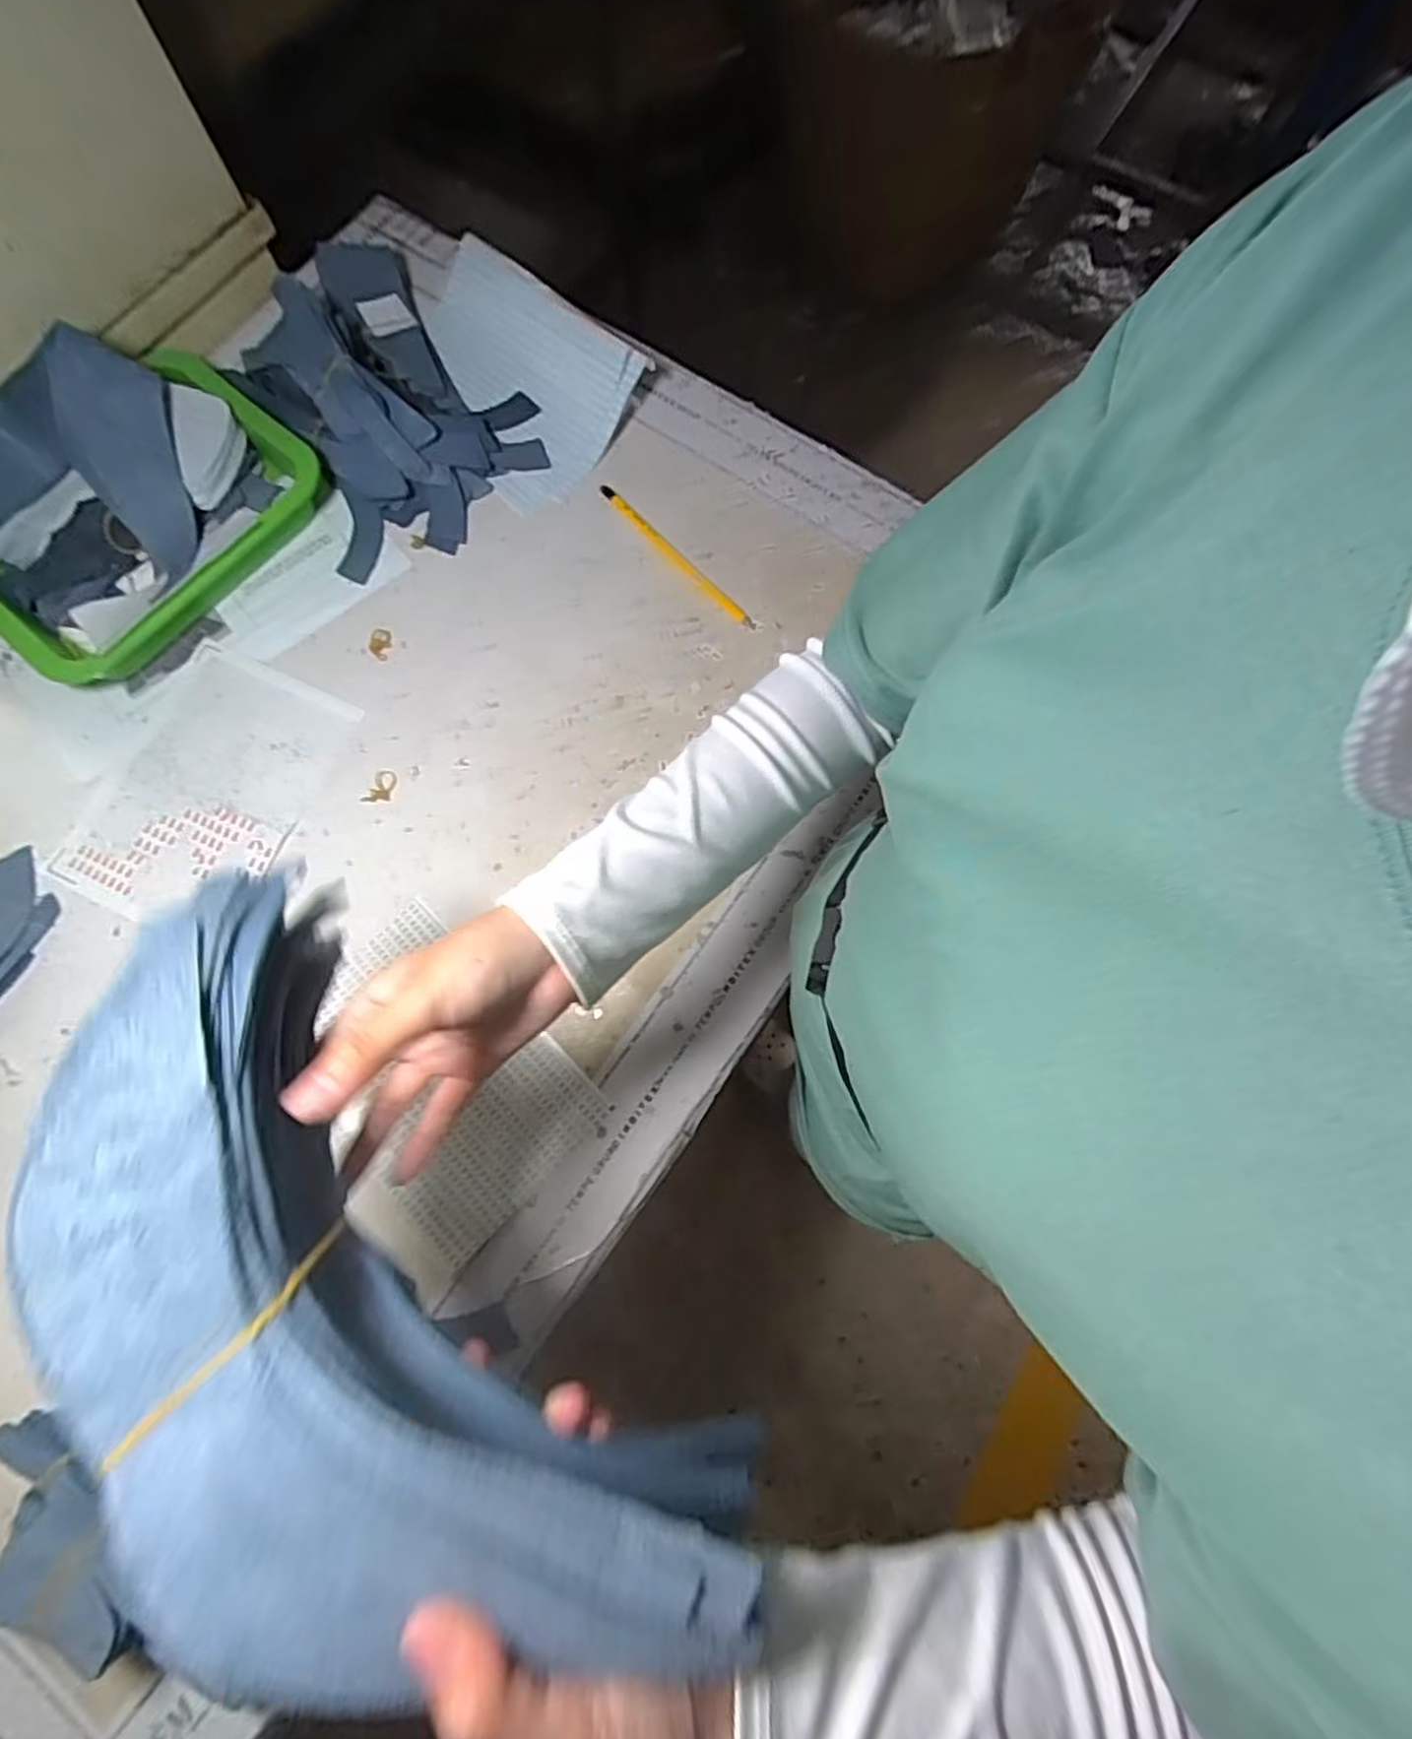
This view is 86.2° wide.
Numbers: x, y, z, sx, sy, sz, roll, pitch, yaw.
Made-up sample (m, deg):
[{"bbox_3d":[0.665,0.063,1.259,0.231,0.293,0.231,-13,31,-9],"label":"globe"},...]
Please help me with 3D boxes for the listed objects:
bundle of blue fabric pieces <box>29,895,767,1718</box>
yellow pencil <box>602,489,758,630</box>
[{"bbox_3d":[-0.124,0.134,0.247,0.119,0.084,0.292,-43,72,-10],"label":"bundle of blue fabric pieces"},{"bbox_3d":[-0.024,-0.251,0.606,0.009,0.008,0.171,-43,79,-10],"label":"yellow pencil"}]

